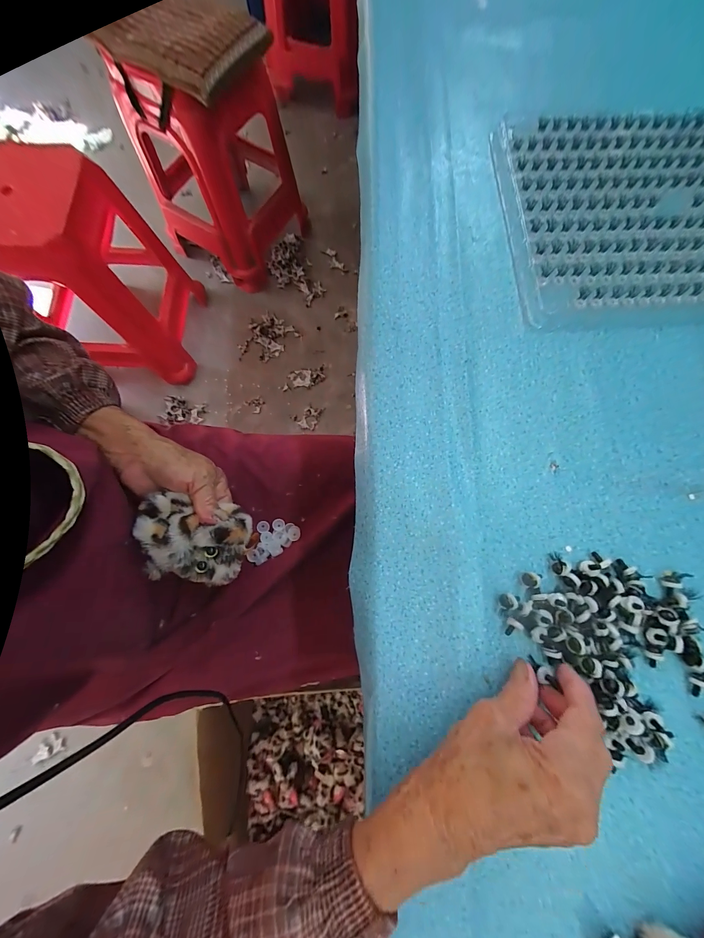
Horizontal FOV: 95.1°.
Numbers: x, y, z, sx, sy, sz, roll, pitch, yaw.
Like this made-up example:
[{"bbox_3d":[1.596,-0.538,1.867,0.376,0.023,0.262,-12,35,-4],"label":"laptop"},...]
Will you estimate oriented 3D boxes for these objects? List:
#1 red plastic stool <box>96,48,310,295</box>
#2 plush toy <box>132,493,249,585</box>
[{"bbox_3d":[-0.418,-0.988,1.056,0.415,0.511,0.440,37,80,6],"label":"red plastic stool"},{"bbox_3d":[-0.153,0.072,0.315,0.093,0.050,0.079,12,79,2],"label":"plush toy"}]

